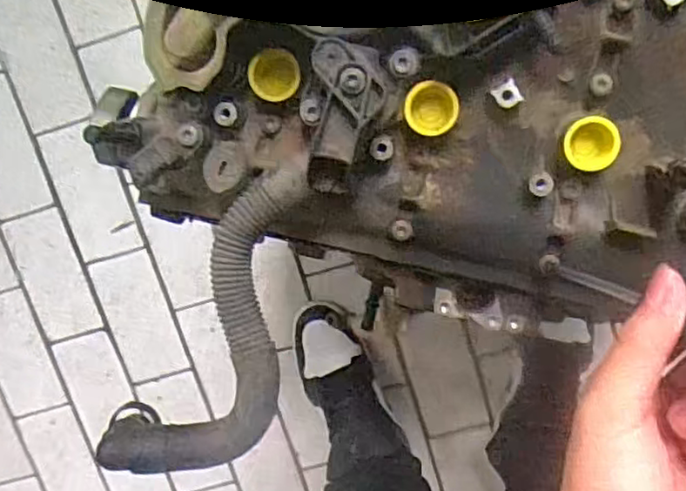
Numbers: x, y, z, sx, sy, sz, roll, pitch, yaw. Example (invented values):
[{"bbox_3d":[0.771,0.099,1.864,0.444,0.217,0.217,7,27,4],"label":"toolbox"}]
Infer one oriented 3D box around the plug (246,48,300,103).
[{"bbox_3d":[-0.038,-0.095,0.364,0.028,0.008,0.028,7,103,2],"label":"plug"}]

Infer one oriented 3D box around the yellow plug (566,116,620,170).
[{"bbox_3d":[0.134,-0.056,0.358,0.027,0.020,0.028,1,103,3],"label":"yellow plug"}]

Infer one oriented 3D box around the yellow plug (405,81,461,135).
[{"bbox_3d":[0.049,-0.075,0.360,0.029,0.010,0.029,1,103,3],"label":"yellow plug"}]

